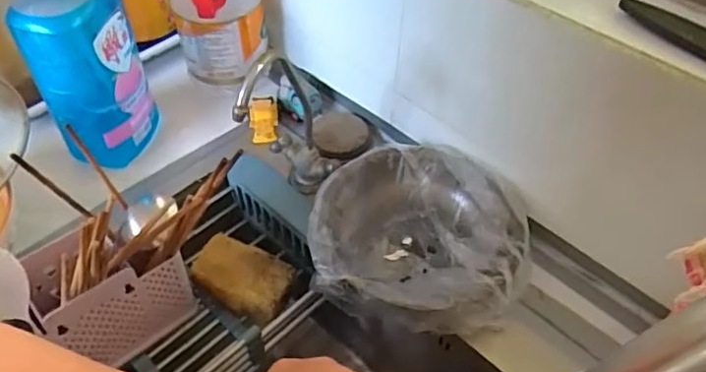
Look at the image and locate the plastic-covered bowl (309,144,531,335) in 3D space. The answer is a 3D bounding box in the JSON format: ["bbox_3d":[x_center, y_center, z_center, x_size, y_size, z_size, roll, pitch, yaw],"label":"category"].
[{"bbox_3d":[0.065,0.047,0.584,0.198,0.063,0.198,1,48,-1],"label":"plastic-covered bowl"}]

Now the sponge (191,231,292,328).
[{"bbox_3d":[-0.123,0.101,0.630,0.107,0.034,0.065,22,51,17],"label":"sponge"}]

